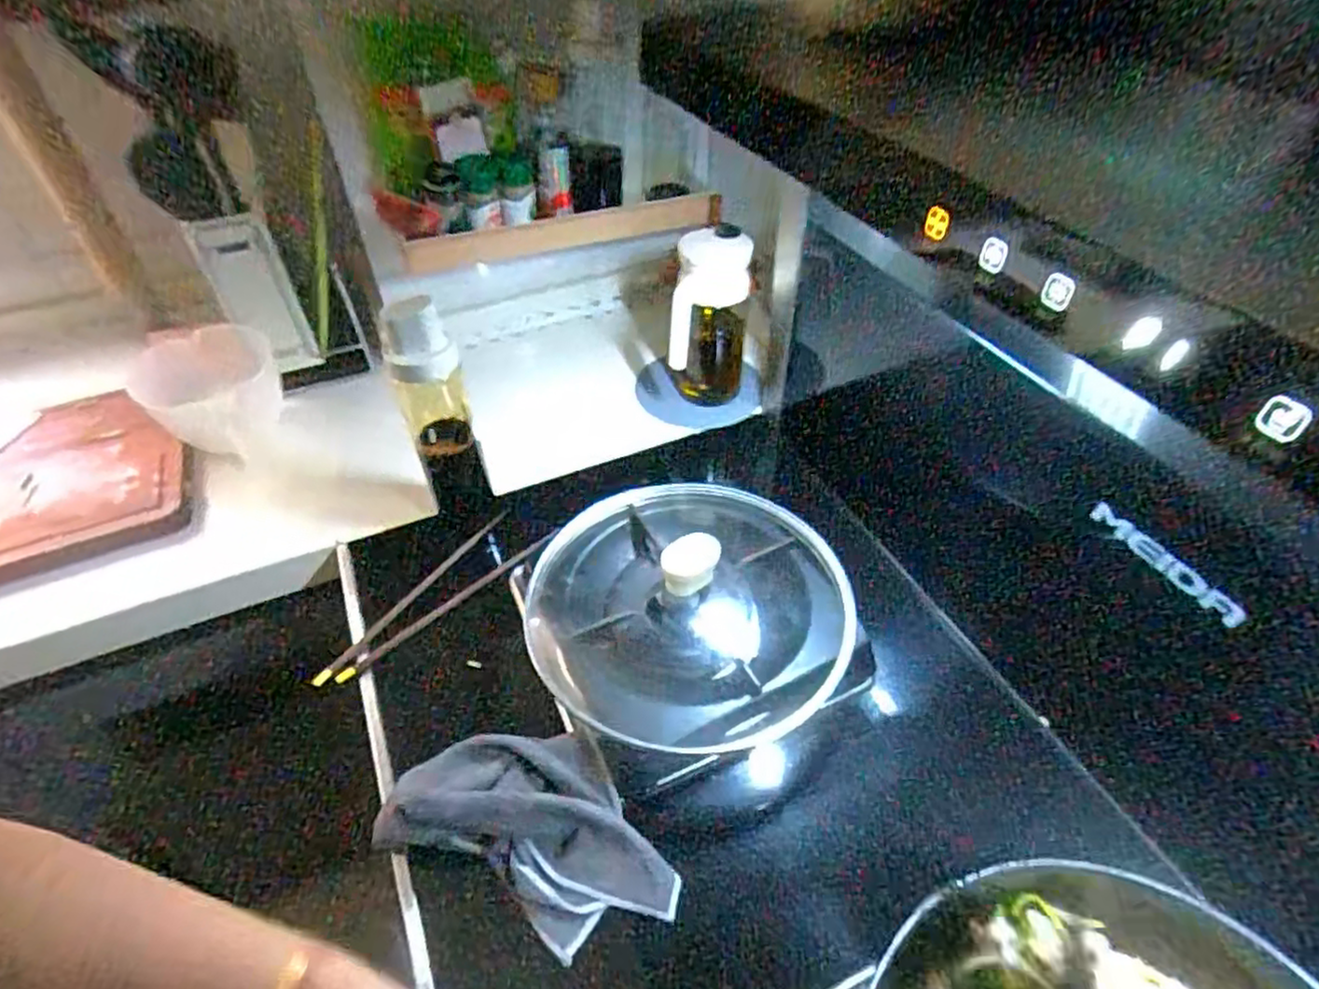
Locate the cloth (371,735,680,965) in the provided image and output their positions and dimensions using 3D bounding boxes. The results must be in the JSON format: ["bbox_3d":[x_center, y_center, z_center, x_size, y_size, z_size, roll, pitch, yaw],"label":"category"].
[{"bbox_3d":[-0.086,0.238,0.508,0.212,0.048,0.125,20,49,20],"label":"cloth"}]

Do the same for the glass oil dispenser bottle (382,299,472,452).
[{"bbox_3d":[-0.211,-0.103,0.638,0.059,0.149,0.071,-16,47,-14],"label":"glass oil dispenser bottle"}]

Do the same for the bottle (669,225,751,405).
[{"bbox_3d":[0.054,-0.190,0.821,0.094,0.211,0.107,3,46,4],"label":"bottle"}]

